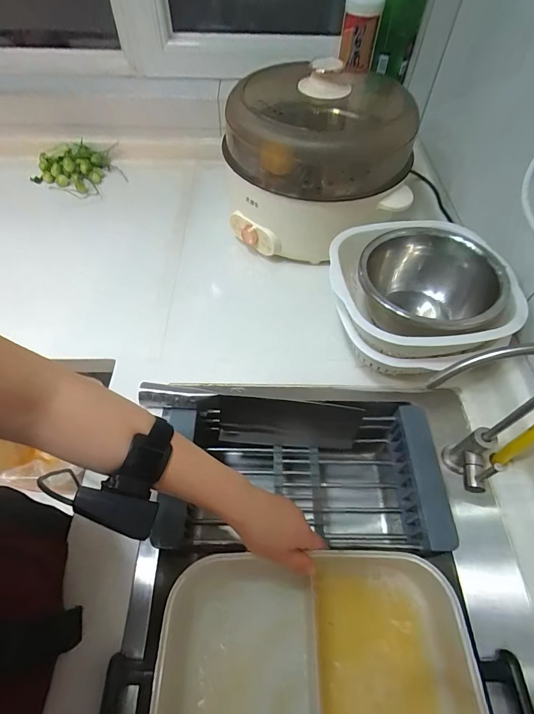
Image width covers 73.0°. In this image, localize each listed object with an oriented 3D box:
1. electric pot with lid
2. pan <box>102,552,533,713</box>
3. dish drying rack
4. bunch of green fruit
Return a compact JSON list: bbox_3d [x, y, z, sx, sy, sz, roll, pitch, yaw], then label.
[{"bbox_3d":[0.089,-0.386,0.667,0.300,0.240,0.339,2,56,-1],"label":"electric pot with lid"},{"bbox_3d":[0.045,0.368,0.347,0.384,0.081,0.308,4,56,1],"label":"pan"},{"bbox_3d":[0.052,0.167,0.514,0.366,0.100,0.190,1,56,-1],"label":"dish drying rack"},{"bbox_3d":[-0.414,-0.411,0.795,0.174,0.046,0.137,-24,60,-17],"label":"bunch of green fruit"}]

